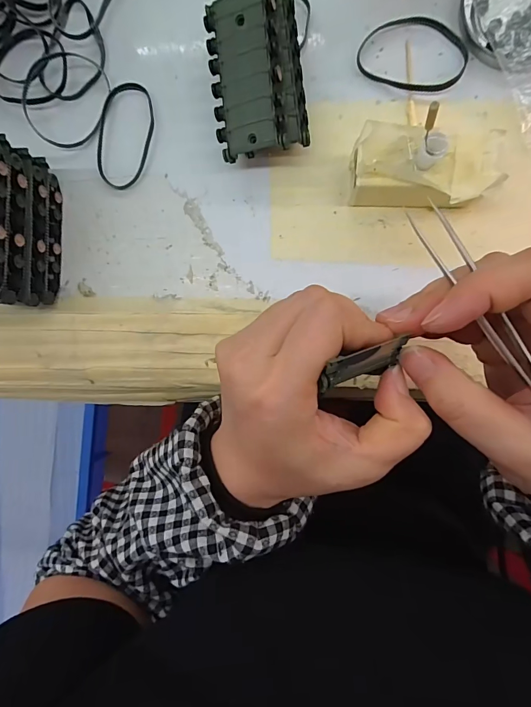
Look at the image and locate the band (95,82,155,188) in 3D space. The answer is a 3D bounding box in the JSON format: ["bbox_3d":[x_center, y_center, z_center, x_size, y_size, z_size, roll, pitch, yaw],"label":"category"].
[{"bbox_3d":[-0.100,-0.156,0.265,0.038,0.006,0.072,3,92,5],"label":"band"}]

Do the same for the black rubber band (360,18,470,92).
[{"bbox_3d":[0.098,-0.200,0.248,0.070,0.004,0.047,23,94,4],"label":"black rubber band"}]

